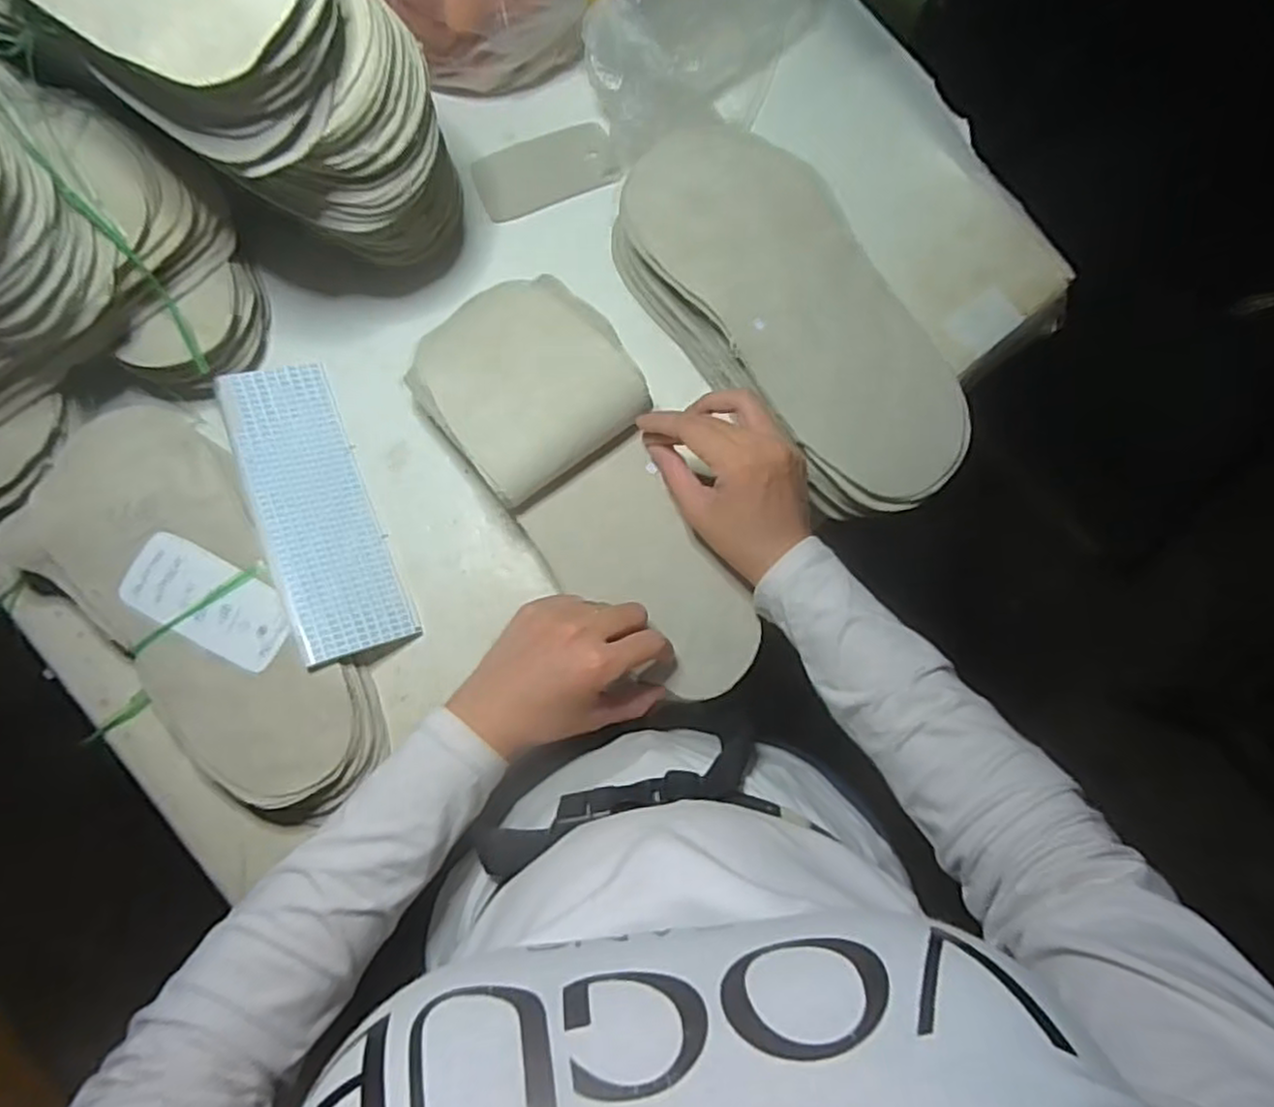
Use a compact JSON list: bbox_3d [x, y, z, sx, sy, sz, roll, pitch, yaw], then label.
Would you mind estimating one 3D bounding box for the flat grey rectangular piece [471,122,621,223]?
[{"bbox_3d":[-0.067,-0.279,0.521,0.100,0.007,0.049,-20,92,-3],"label":"flat grey rectangular piece"}]

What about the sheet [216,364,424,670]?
[{"bbox_3d":[-0.210,-0.030,0.470,0.073,0.008,0.197,-19,81,-31],"label":"sheet"}]

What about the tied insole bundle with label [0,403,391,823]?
[{"bbox_3d":[-0.271,0.034,0.447,0.125,0.040,0.272,-38,85,-5],"label":"tied insole bundle with label"}]

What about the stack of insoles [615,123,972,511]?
[{"bbox_3d":[0.101,-0.152,0.474,0.129,0.058,0.277,-38,85,-5],"label":"stack of insoles"}]

